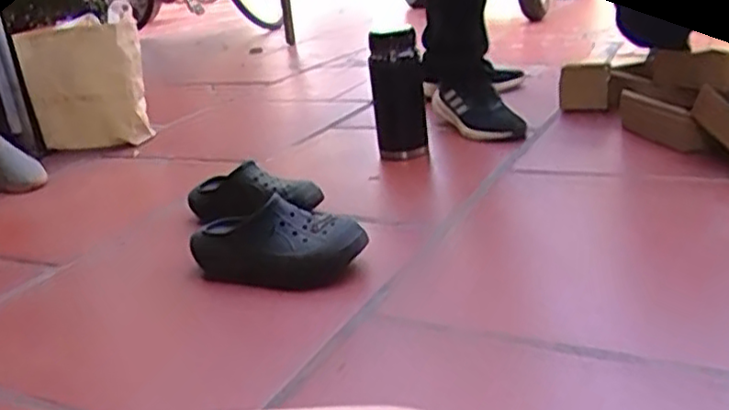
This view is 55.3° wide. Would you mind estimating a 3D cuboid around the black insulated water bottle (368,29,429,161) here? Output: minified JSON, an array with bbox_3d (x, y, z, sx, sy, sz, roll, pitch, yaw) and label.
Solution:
[{"bbox_3d":[0.062,-0.204,1.287,0.095,0.225,0.092,-5,20,6],"label":"black insulated water bottle"}]

